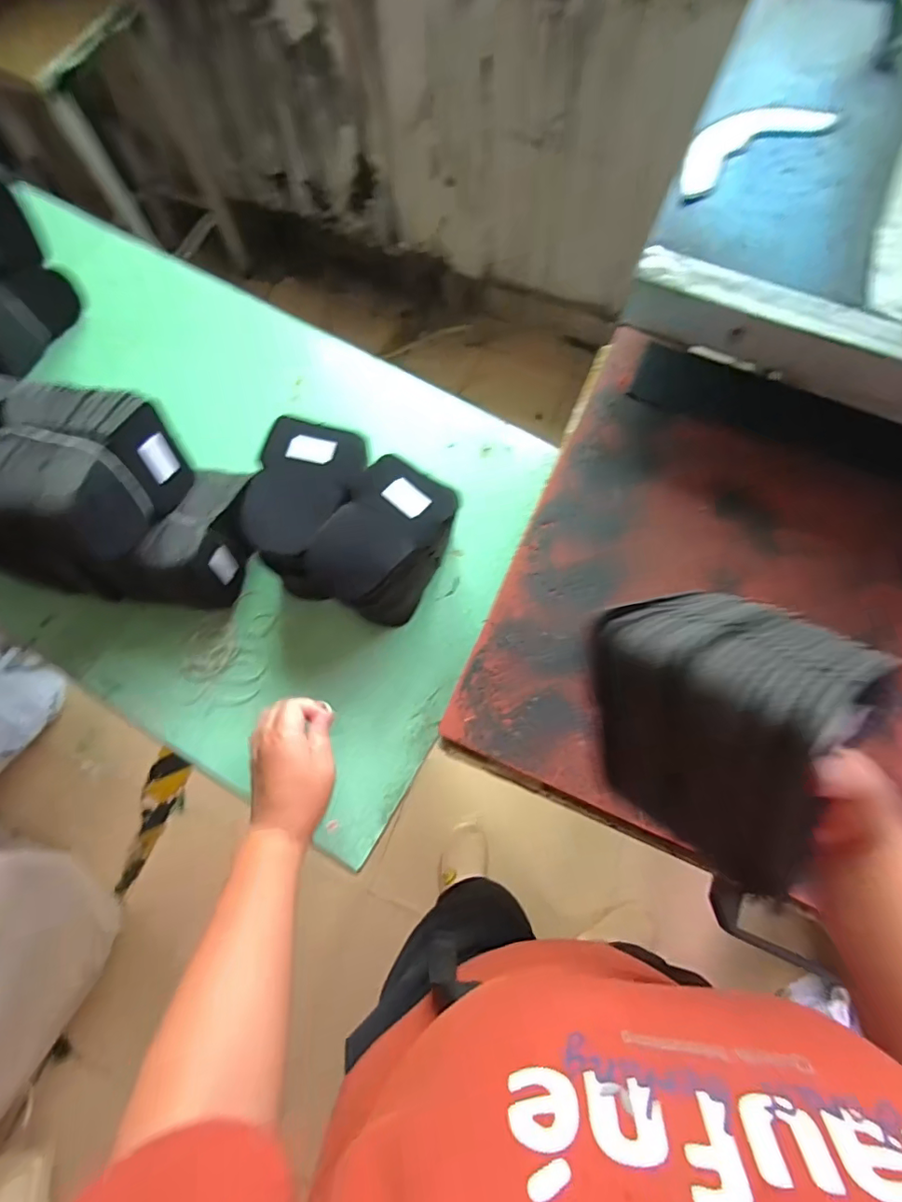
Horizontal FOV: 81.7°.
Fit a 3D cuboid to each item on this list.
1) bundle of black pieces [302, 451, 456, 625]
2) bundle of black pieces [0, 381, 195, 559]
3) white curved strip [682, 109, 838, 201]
[{"bbox_3d":[-0.065,-0.054,0.545,0.098,0.123,0.151,36,76,10],"label":"bundle of black pieces"},{"bbox_3d":[-0.341,-0.115,0.484,0.130,0.088,0.152,14,73,4],"label":"bundle of black pieces"},{"bbox_3d":[0.287,-0.451,0.513,0.178,0.012,0.060,-29,75,-9],"label":"white curved strip"}]

